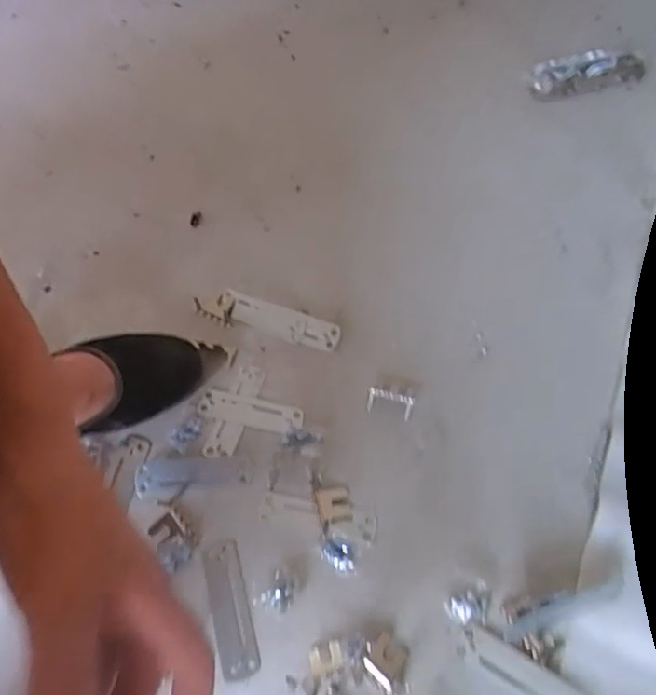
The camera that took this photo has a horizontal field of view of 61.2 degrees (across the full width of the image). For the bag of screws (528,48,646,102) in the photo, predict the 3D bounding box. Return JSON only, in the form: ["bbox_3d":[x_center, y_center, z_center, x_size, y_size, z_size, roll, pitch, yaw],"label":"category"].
[{"bbox_3d":[0.346,-0.362,0.735,0.160,0.032,0.054,-12,58,-5],"label":"bag of screws"}]

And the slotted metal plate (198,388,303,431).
[{"bbox_3d":[-0.070,0.058,0.503,0.094,0.005,0.028,11,59,9],"label":"slotted metal plate"}]

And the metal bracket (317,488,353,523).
[{"bbox_3d":[0.006,0.128,0.450,0.025,0.004,0.028,-12,58,-6],"label":"metal bracket"}]

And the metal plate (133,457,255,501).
[{"bbox_3d":[-0.114,0.107,0.469,0.098,0.005,0.029,-5,58,-1],"label":"metal plate"}]

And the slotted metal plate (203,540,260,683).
[{"bbox_3d":[-0.075,0.196,0.418,0.030,0.004,0.095,-15,59,-7],"label":"slotted metal plate"}]

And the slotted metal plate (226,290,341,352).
[{"bbox_3d":[-0.047,-0.025,0.553,0.122,0.009,0.032,18,60,13],"label":"slotted metal plate"}]

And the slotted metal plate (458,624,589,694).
[{"bbox_3d":[0.136,0.228,0.384,0.093,0.004,0.024,28,63,18],"label":"slotted metal plate"}]

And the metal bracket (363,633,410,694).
[{"bbox_3d":[0.043,0.222,0.390,0.037,0.013,0.031,33,64,20],"label":"metal bracket"}]

